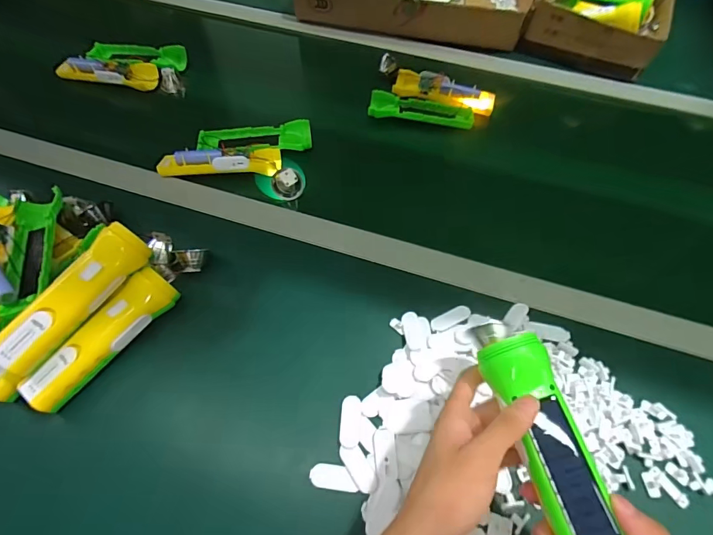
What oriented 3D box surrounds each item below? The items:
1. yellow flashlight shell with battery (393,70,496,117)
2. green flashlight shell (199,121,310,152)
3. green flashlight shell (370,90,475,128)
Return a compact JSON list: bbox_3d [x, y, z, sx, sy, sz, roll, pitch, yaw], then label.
[{"bbox_3d":[0.141,-0.285,0.657,0.160,0.022,0.058,15,59,7],"label":"yellow flashlight shell with battery"},{"bbox_3d":[-0.148,-0.187,0.600,0.162,0.027,0.050,-7,59,-6],"label":"green flashlight shell"},{"bbox_3d":[0.101,-0.242,0.638,0.162,0.017,0.057,10,59,5],"label":"green flashlight shell"}]

